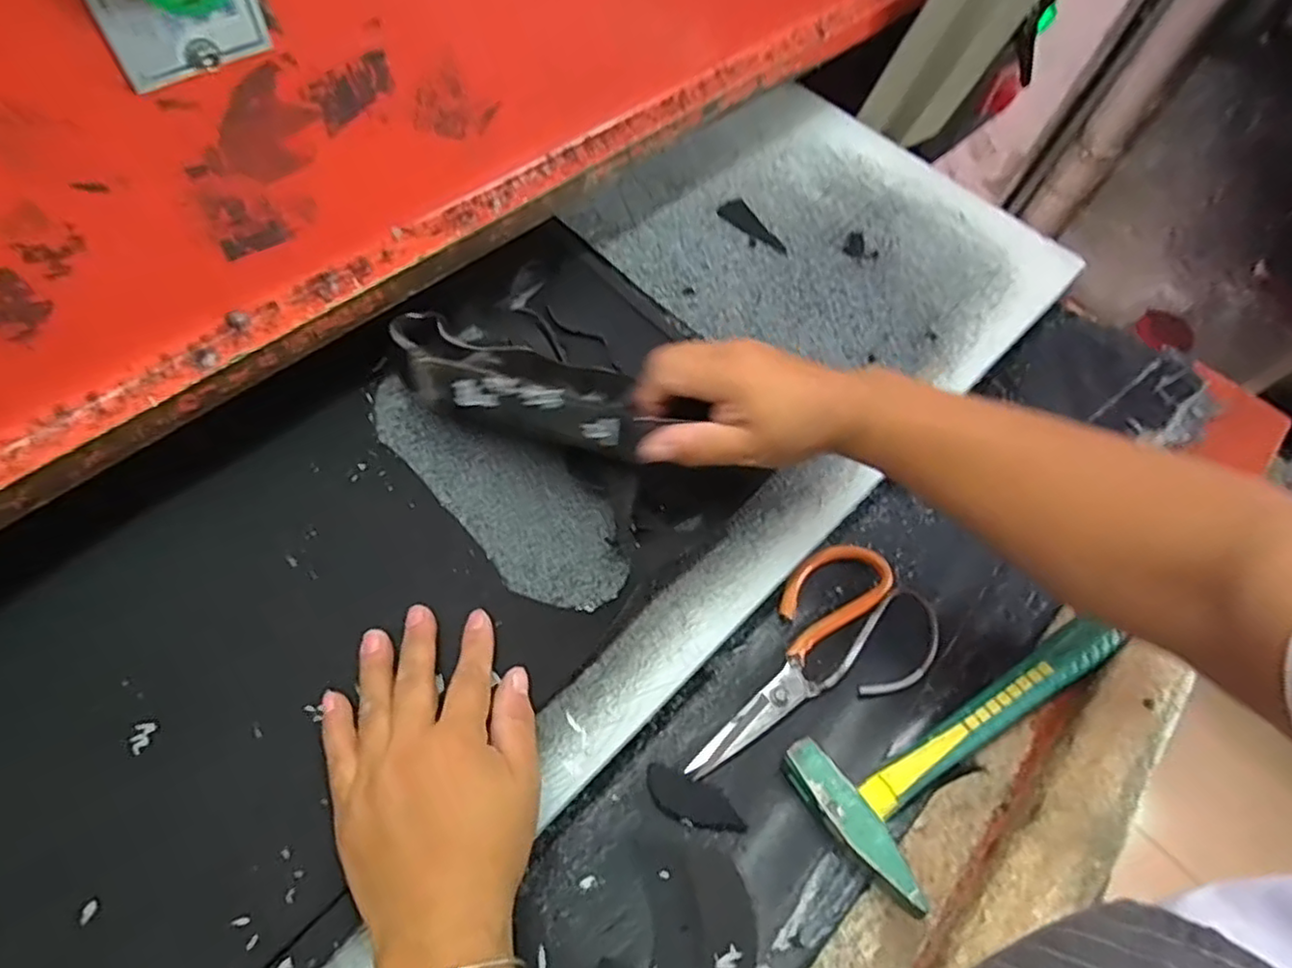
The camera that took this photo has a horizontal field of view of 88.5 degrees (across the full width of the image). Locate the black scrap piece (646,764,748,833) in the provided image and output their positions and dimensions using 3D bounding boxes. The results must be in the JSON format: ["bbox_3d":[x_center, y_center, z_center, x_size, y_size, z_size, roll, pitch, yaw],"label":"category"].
[{"bbox_3d":[0.028,0.187,0.390,0.062,0.004,0.025,21,57,14],"label":"black scrap piece"}]

